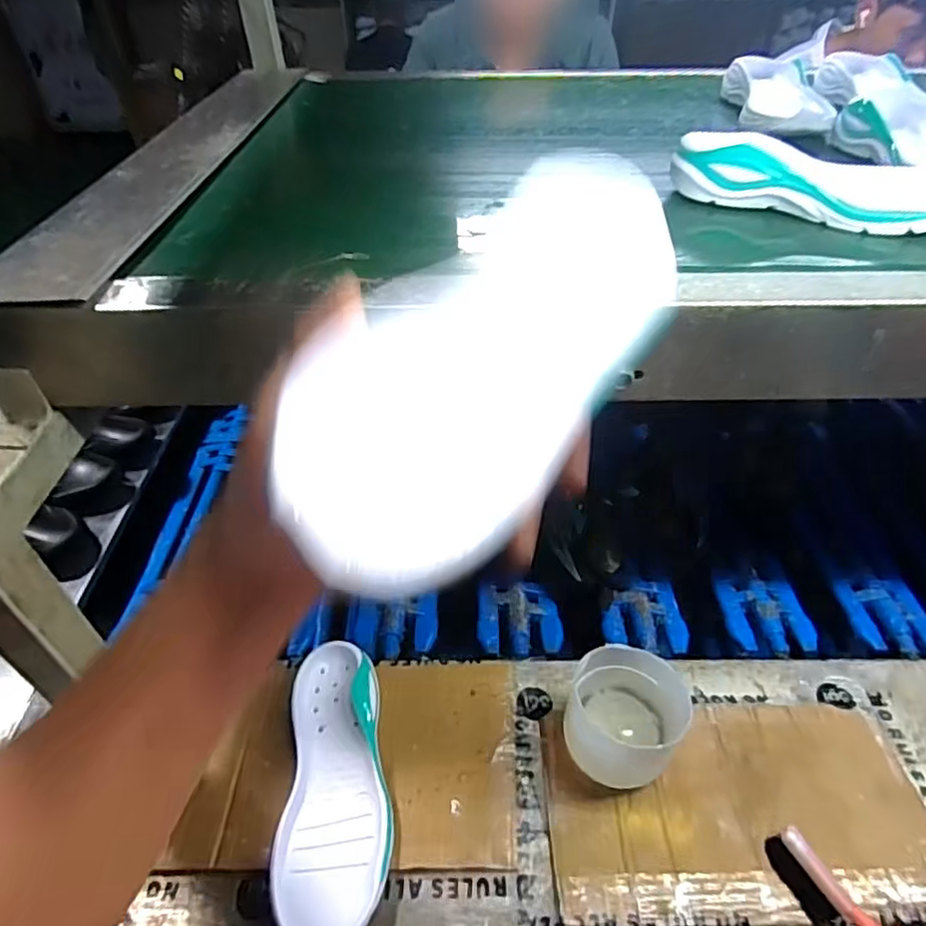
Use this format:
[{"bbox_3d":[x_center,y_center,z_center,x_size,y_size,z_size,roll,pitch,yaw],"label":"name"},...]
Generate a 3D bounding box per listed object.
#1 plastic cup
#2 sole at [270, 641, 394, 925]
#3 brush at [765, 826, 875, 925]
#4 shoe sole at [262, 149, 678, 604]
[{"bbox_3d":[0.140,0.213,0.529,0.078,0.086,0.087,-22,52,-18],"label":"plastic cup"},{"bbox_3d":[-0.105,0.264,0.513,0.086,0.033,0.229,-3,49,-2],"label":"sole"},{"bbox_3d":[0.218,0.237,0.270,0.169,0.025,0.024,32,56,27],"label":"brush"},{"bbox_3d":[0.018,-0.051,0.257,0.089,0.055,0.239,25,59,21],"label":"shoe sole"}]

